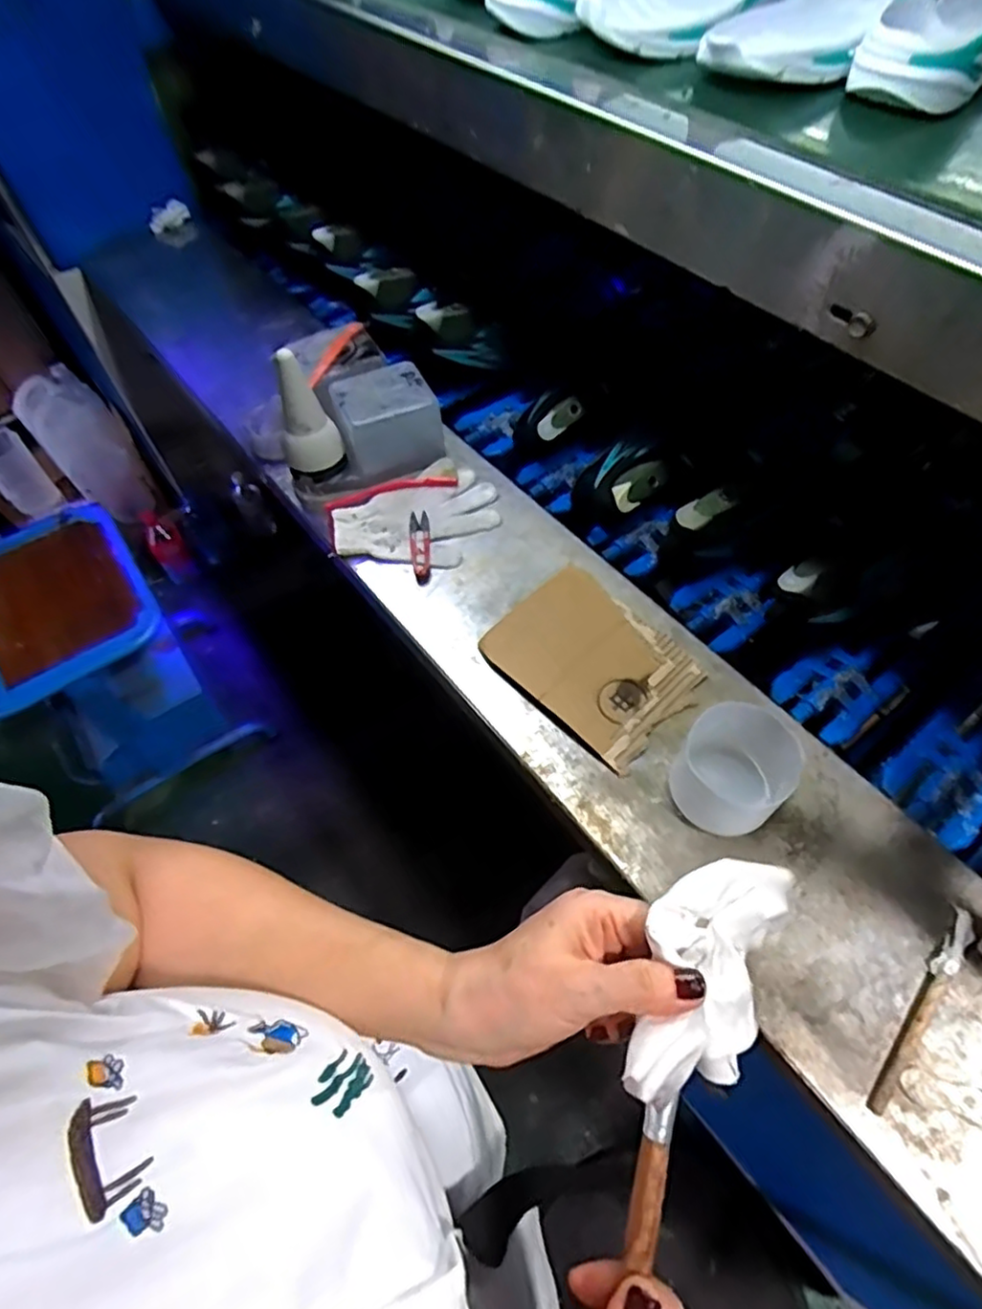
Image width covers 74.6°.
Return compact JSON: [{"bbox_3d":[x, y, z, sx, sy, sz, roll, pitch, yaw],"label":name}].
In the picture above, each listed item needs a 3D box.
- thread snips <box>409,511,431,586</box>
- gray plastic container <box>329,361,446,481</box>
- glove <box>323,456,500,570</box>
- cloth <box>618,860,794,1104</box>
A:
[{"bbox_3d":[-0.084,-0.130,0.769,0.025,0.010,0.108,-7,58,-2],"label":"thread snips"},{"bbox_3d":[-0.132,-0.288,0.806,0.122,0.094,0.093,-19,59,-9],"label":"gray plastic container"},{"bbox_3d":[-0.090,-0.166,0.789,0.200,0.023,0.149,-23,60,-12],"label":"glove"},{"bbox_3d":[0.100,0.142,0.298,0.058,0.034,0.128,30,51,19],"label":"cloth"}]

